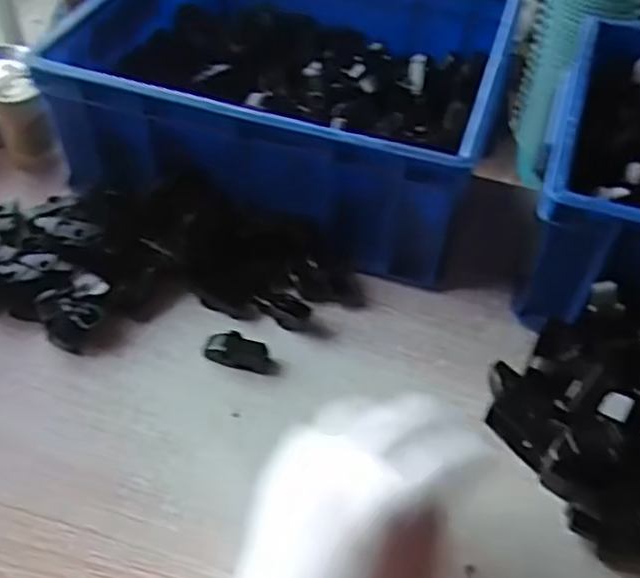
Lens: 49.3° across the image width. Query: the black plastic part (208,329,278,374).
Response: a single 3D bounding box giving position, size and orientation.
[{"bbox_3d":[-0.054,0.044,0.485,0.048,0.008,0.024,17,49,11],"label":"black plastic part"}]

